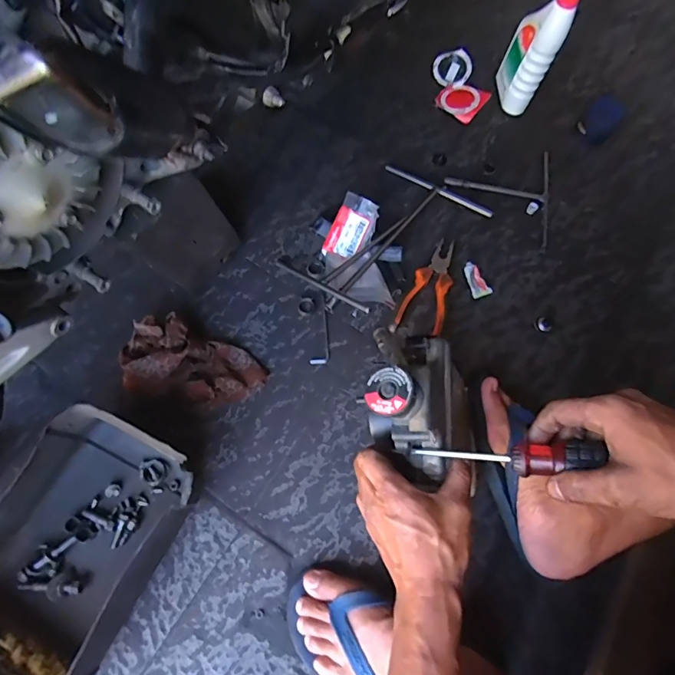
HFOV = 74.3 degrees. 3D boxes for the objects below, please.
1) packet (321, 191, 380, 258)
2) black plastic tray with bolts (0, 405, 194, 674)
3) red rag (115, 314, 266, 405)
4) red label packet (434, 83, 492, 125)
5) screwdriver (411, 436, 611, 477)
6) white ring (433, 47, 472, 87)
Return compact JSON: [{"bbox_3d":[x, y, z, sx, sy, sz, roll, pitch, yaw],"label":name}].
[{"bbox_3d":[0.023,-0.165,0.670,0.059,0.015,0.091,27,103,-2],"label":"packet"},{"bbox_3d":[-0.304,0.255,0.503,0.180,0.098,0.314,26,72,8],"label":"black plastic tray with bolts"},{"bbox_3d":[-0.195,0.034,0.605,0.189,0.061,0.106,7,70,1],"label":"red rag"},{"bbox_3d":[0.225,-0.431,0.810,0.082,0.012,0.067,36,92,16],"label":"red label packet"},{"bbox_3d":[0.142,0.101,0.382,0.148,0.025,0.030,-7,67,29],"label":"screwdriver"},{"bbox_3d":[0.215,-0.501,0.829,0.070,0.011,0.063,-7,95,9],"label":"white ring"}]

